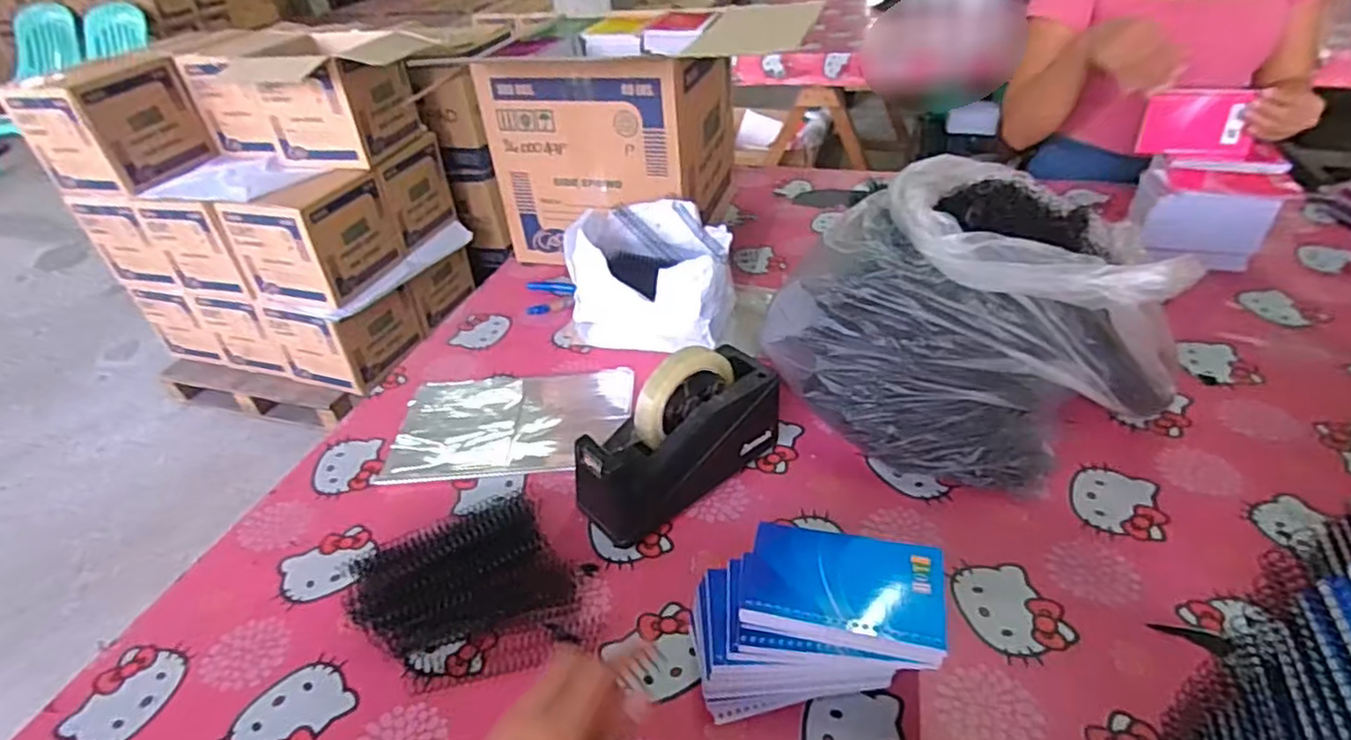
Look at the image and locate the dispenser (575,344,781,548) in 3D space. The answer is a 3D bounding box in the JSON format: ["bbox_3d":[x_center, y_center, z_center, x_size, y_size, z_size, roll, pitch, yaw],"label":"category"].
[{"bbox_3d":[0.003,0.056,0.633,0.197,0.129,0.071,-28,43,-27],"label":"dispenser"}]

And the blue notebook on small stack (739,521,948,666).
[{"bbox_3d":[0.117,0.149,0.476,0.131,0.013,0.084,7,39,16],"label":"blue notebook on small stack"}]

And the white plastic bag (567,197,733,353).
[{"bbox_3d":[-0.027,-0.120,0.863,0.200,0.128,0.151,9,39,17],"label":"white plastic bag"}]

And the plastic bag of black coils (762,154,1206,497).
[{"bbox_3d":[0.290,-0.059,0.664,0.314,0.233,0.310,-30,44,-29],"label":"plastic bag of black coils"}]

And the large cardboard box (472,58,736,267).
[{"bbox_3d":[-0.078,-0.337,1.026,0.273,0.287,0.282,9,40,18],"label":"large cardboard box"}]

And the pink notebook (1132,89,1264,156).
[{"bbox_3d":[0.701,-0.330,0.922,0.121,0.091,0.013,8,46,24],"label":"pink notebook"}]

